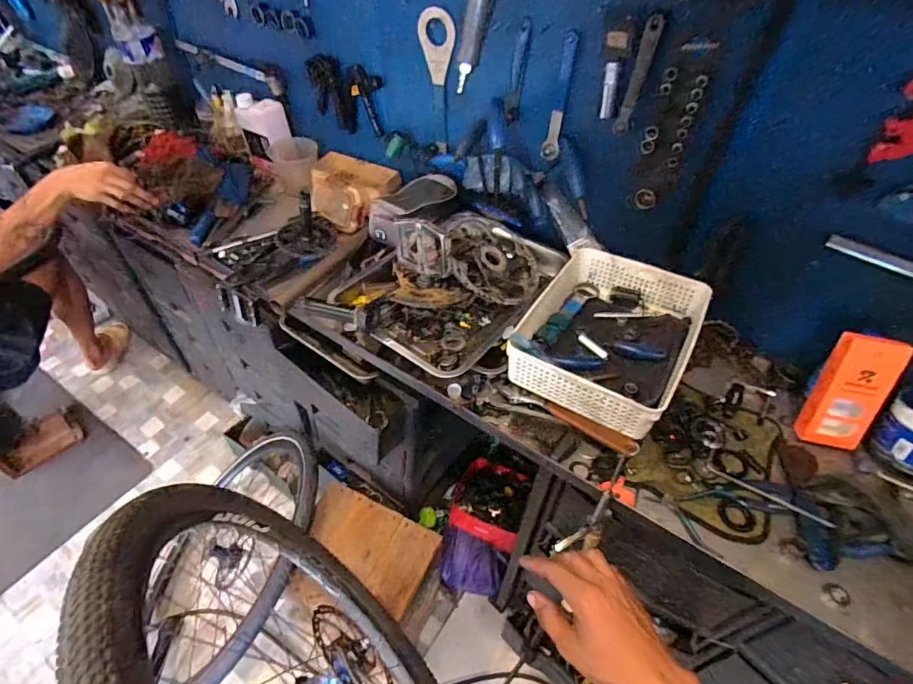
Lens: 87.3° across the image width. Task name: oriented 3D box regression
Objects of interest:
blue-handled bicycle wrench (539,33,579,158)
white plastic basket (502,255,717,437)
[{"bbox_3d":[0.175,-0.405,0.802,0.035,0.196,0.006,32,47,25],"label":"blue-handled bicycle wrench"},{"bbox_3d":[0.259,-0.009,0.825,0.243,0.104,0.327,26,51,20],"label":"white plastic basket"}]

